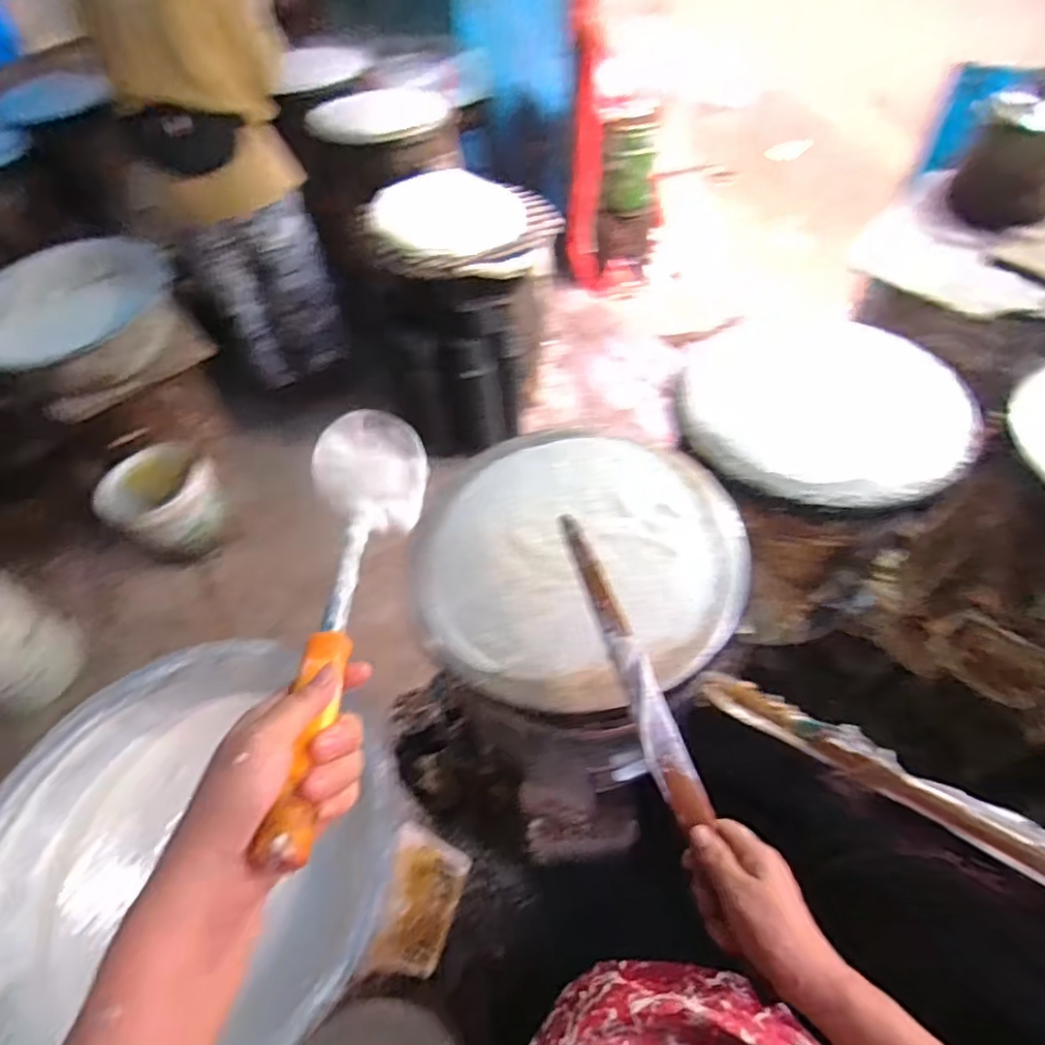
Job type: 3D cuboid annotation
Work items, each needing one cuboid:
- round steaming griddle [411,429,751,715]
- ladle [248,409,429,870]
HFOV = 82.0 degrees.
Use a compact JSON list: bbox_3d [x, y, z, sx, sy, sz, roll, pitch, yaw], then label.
[{"bbox_3d":[0.057,0.023,0.681,0.366,0.072,0.358,-3,55,4],"label":"round steaming griddle"},{"bbox_3d":[-0.122,0.045,0.436,0.090,0.070,0.370,-8,41,-1],"label":"ladle"}]

